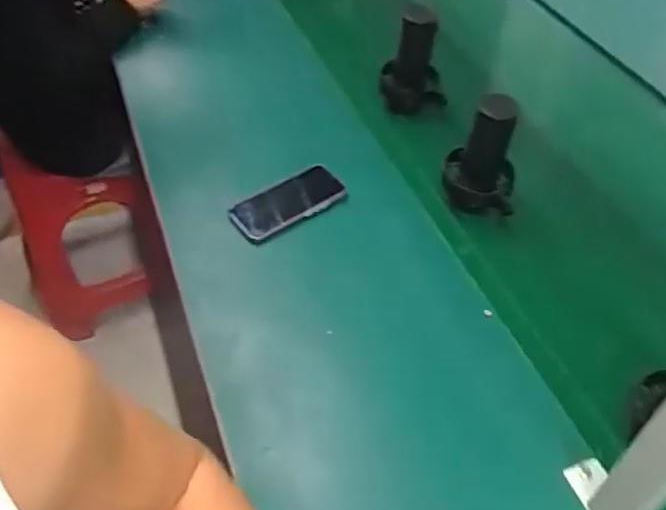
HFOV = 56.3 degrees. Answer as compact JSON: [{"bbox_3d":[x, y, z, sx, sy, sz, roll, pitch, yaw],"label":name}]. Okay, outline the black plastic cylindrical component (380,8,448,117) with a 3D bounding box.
[{"bbox_3d":[0.131,-0.298,0.984,0.106,0.161,0.088,2,50,1],"label":"black plastic cylindrical component"}]

